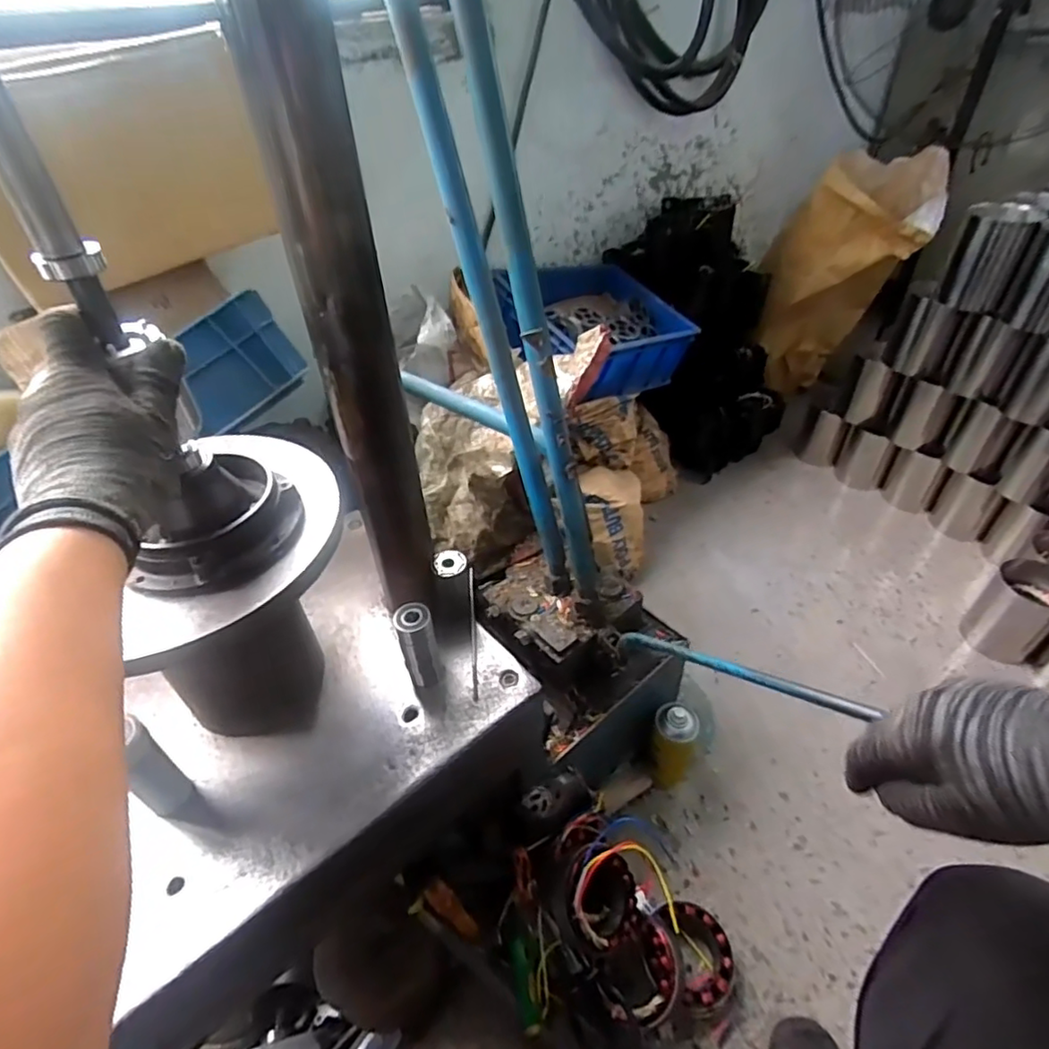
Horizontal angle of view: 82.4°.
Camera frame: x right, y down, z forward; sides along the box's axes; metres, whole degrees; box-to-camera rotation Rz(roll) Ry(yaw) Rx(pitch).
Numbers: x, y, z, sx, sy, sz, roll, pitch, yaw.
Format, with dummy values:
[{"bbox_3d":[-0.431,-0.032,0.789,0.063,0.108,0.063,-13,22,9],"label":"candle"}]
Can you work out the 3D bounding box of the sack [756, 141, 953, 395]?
[{"bbox_3d":[0.860,-0.668,1.655,0.356,0.596,0.315,20,47,23],"label":"sack"}]

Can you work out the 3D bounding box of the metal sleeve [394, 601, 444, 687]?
[{"bbox_3d":[-0.104,0.116,0.599,0.034,0.092,0.038,-5,42,-3],"label":"metal sleeve"}]

